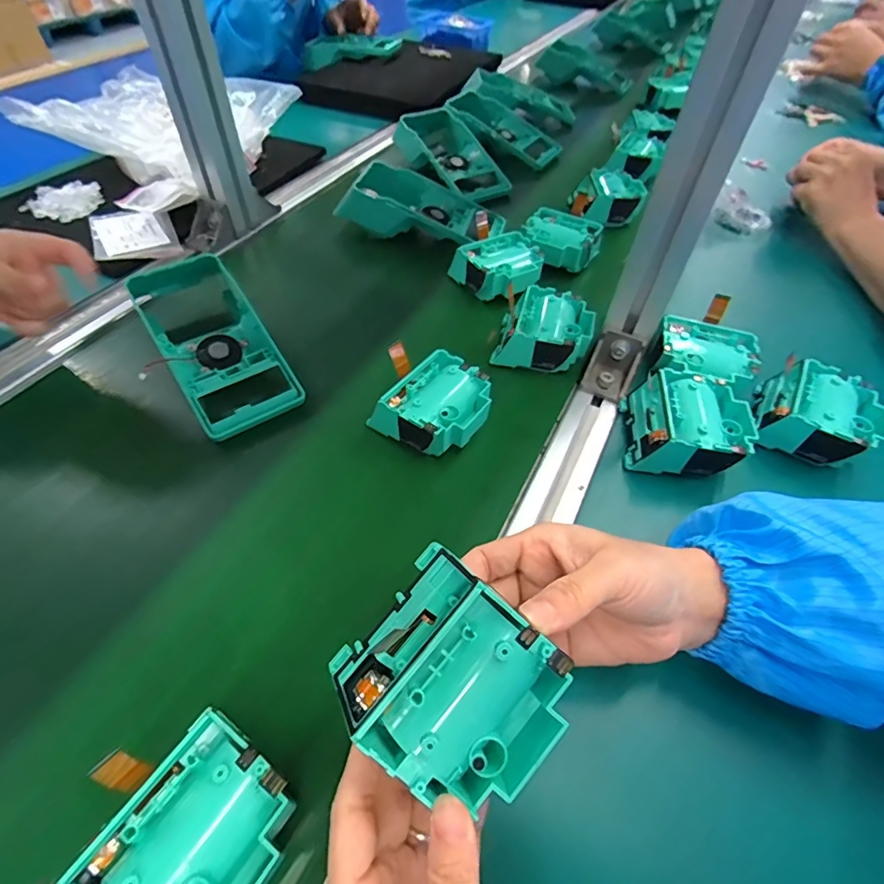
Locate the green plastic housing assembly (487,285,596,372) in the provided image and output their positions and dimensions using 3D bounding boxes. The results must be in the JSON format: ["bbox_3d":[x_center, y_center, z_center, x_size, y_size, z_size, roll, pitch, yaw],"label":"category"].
[{"bbox_3d":[0.089,-0.098,0.439,0.083,0.040,0.077,15,52,9],"label":"green plastic housing assembly"}]

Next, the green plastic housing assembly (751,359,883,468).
[{"bbox_3d":[0.288,-0.022,0.375,0.075,0.036,0.075,22,54,15],"label":"green plastic housing assembly"}]

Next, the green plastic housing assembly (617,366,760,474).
[{"bbox_3d":[0.181,-0.011,0.366,0.079,0.042,0.073,9,51,5],"label":"green plastic housing assembly"}]

